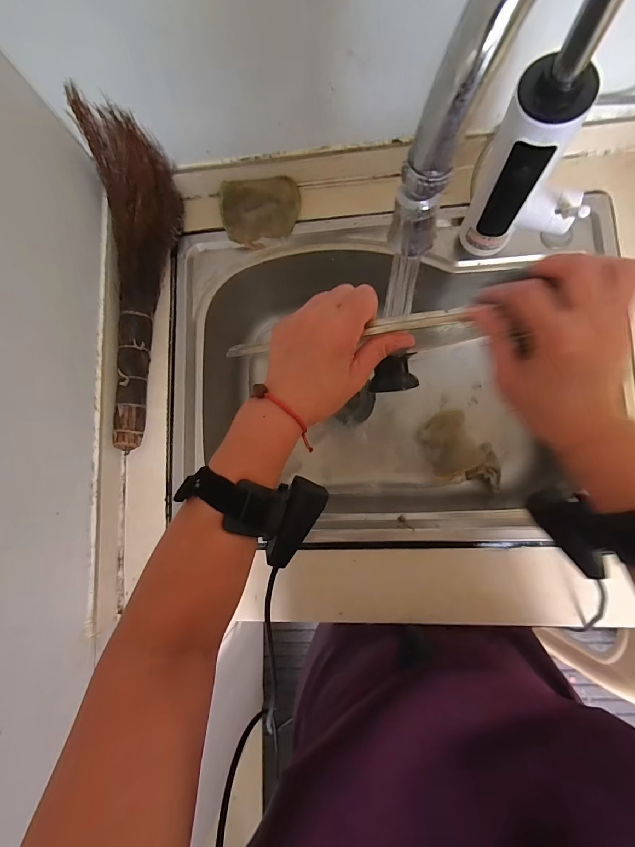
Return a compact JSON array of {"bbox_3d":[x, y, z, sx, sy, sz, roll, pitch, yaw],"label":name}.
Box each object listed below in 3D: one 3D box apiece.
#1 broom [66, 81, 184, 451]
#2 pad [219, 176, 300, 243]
[{"bbox_3d":[-0.239,-0.165,0.466,0.075,0.125,0.384,1,84,6],"label":"broom"},{"bbox_3d":[-0.081,-0.297,0.517,0.108,0.012,0.084,-4,87,7],"label":"pad"}]

